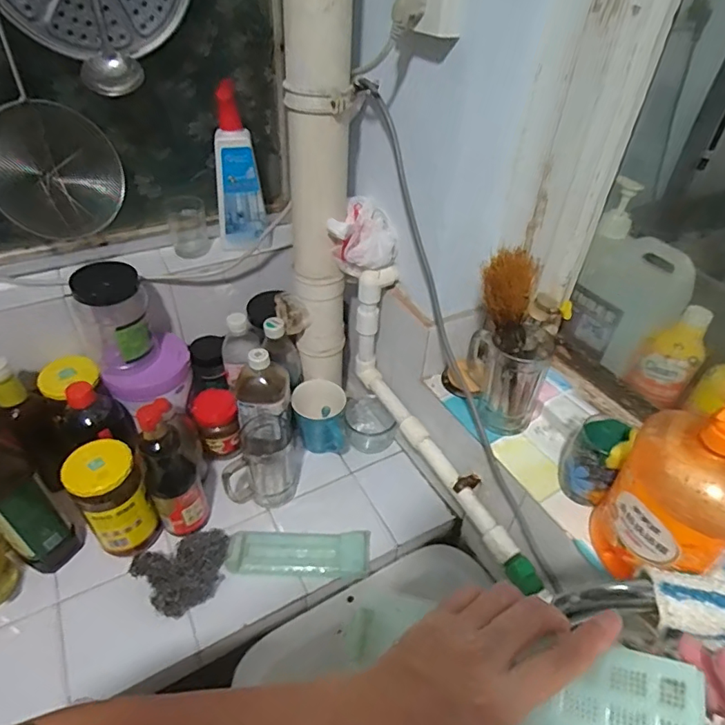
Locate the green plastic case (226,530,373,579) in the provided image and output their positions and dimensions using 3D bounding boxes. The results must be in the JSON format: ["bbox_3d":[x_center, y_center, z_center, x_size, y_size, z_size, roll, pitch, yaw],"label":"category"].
[{"bbox_3d":[-0.092,0.279,0.742,0.201,0.025,0.059,2,41,-2],"label":"green plastic case"}]

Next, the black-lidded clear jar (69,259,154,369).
[{"bbox_3d":[-0.355,-0.067,0.734,0.089,0.154,0.099,-18,46,-23],"label":"black-lidded clear jar"}]

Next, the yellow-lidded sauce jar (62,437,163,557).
[{"bbox_3d":[-0.341,0.186,0.695,0.078,0.159,0.079,2,41,-2],"label":"yellow-lidded sauce jar"}]

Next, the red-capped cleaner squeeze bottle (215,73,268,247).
[{"bbox_3d":[-0.189,-0.287,0.772,0.072,0.224,0.042,-5,42,-9],"label":"red-capped cleaner squeeze bottle"}]

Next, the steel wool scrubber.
[{"bbox_3d":[-0.239,0.282,0.701,0.124,0.042,0.091,-29,51,-32],"label":"steel wool scrubber"}]

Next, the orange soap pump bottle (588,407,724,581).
[{"bbox_3d":[0.293,0.122,0.466,0.067,0.264,0.111,-27,50,-30],"label":"orange soap pump bottle"}]

